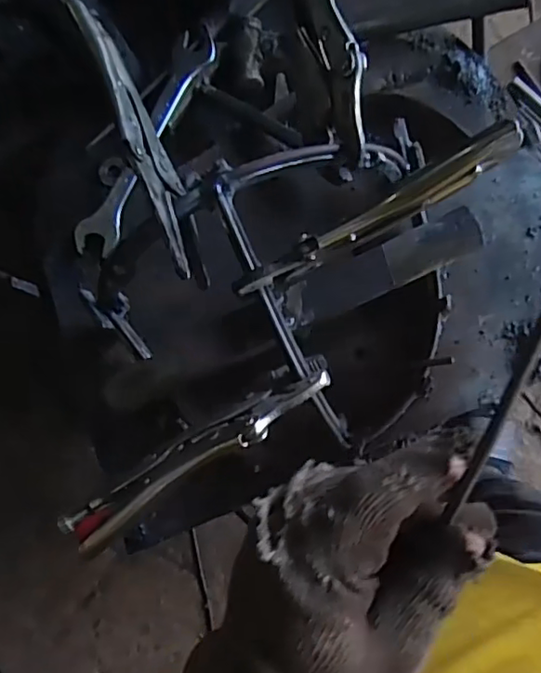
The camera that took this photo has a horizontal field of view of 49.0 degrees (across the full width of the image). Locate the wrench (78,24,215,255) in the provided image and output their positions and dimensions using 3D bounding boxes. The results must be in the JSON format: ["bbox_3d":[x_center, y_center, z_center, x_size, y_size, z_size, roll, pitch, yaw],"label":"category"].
[{"bbox_3d":[-0.105,-0.168,0.514,0.037,0.017,0.215,26,87,11],"label":"wrench"}]

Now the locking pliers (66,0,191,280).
[{"bbox_3d":[-0.083,-0.130,0.375,0.018,0.040,0.204,-25,79,5],"label":"locking pliers"}]

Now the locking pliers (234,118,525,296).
[{"bbox_3d":[0.056,-0.064,0.329,0.167,0.035,0.014,-28,80,16],"label":"locking pliers"}]

